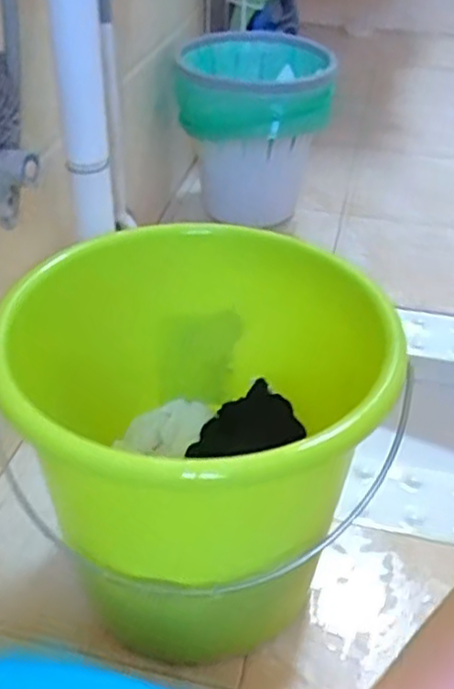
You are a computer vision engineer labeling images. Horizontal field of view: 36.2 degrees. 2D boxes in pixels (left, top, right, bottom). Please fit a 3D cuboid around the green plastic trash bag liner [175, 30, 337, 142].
[{"bbox_3d":[0.043,-0.414,1.127,0.248,0.130,0.228,10,41,11],"label":"green plastic trash bag liner"}]

